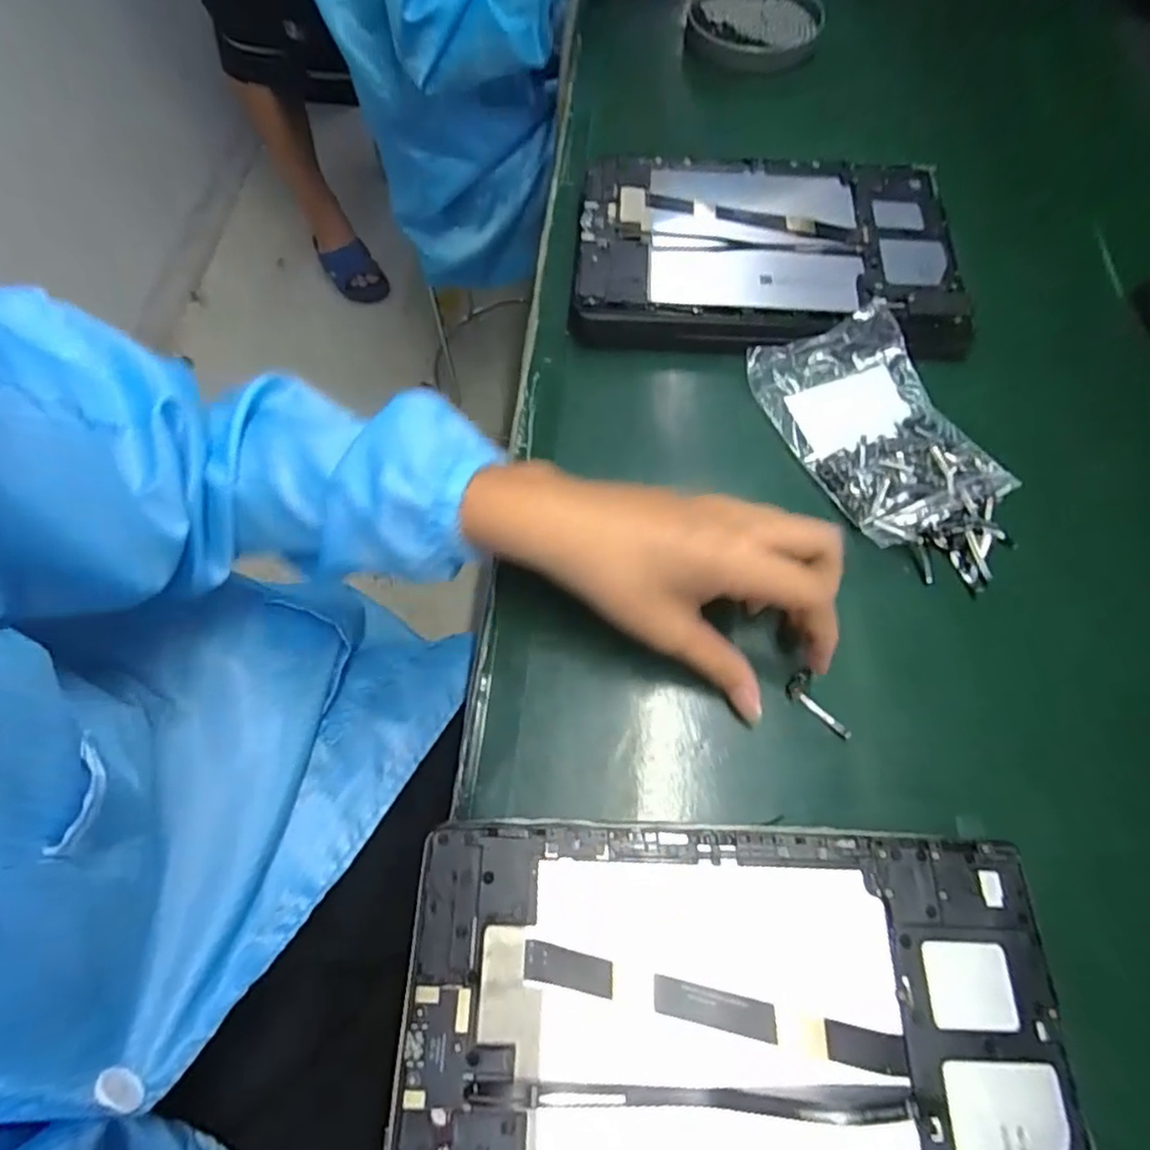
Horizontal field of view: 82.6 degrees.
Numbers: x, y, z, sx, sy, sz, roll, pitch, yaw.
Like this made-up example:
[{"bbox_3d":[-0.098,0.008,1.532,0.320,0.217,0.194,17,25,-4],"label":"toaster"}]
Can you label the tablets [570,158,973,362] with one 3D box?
[{"bbox_3d":[0.125,-0.215,0.437,0.240,0.030,0.155,4,65,1],"label":"tablets"}]

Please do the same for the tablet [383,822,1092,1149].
[{"bbox_3d":[0.058,0.175,0.236,0.240,0.012,0.156,3,64,0],"label":"tablet"}]

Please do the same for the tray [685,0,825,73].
[{"bbox_3d":[0.156,-0.486,0.574,0.113,0.024,0.113,0,65,0],"label":"tray"}]

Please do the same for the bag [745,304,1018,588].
[{"bbox_3d":[0.182,-0.077,0.372,0.094,0.031,0.168,-22,67,-10],"label":"bag"}]

